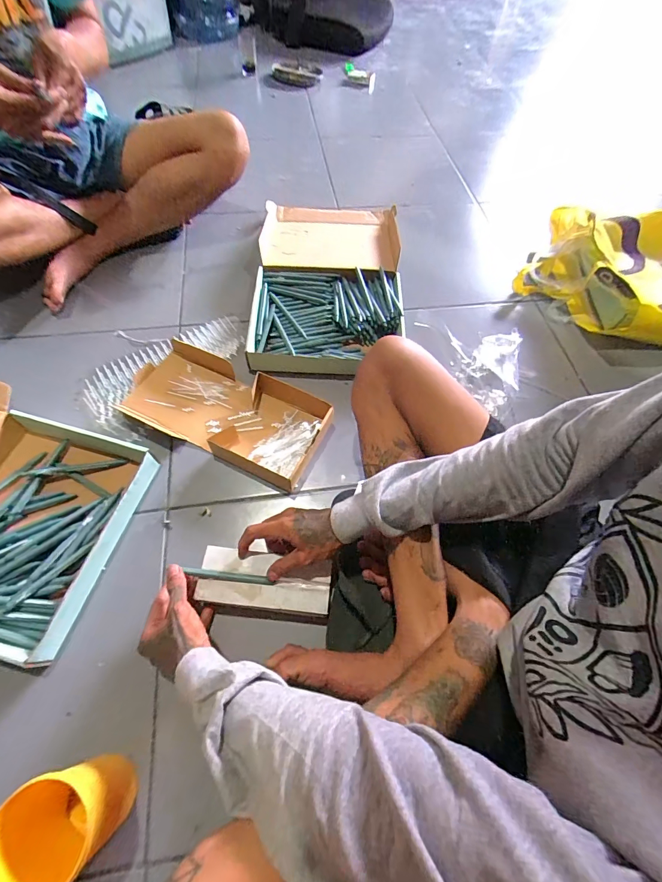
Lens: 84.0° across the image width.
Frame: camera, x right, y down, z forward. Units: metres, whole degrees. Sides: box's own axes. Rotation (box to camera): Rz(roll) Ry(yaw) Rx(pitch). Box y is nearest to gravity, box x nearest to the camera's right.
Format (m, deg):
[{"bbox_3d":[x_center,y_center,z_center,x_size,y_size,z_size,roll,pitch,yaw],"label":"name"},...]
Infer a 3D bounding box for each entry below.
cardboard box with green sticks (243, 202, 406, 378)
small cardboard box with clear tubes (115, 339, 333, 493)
[{"bbox_3d":[-0.003,-0.383,0.846,0.336,0.079,0.543,1,61,-3],"label":"cardboard box with green sticks"},{"bbox_3d":[-0.193,-0.058,0.665,0.374,0.053,0.177,26,63,11],"label":"small cardboard box with clear tubes"}]

